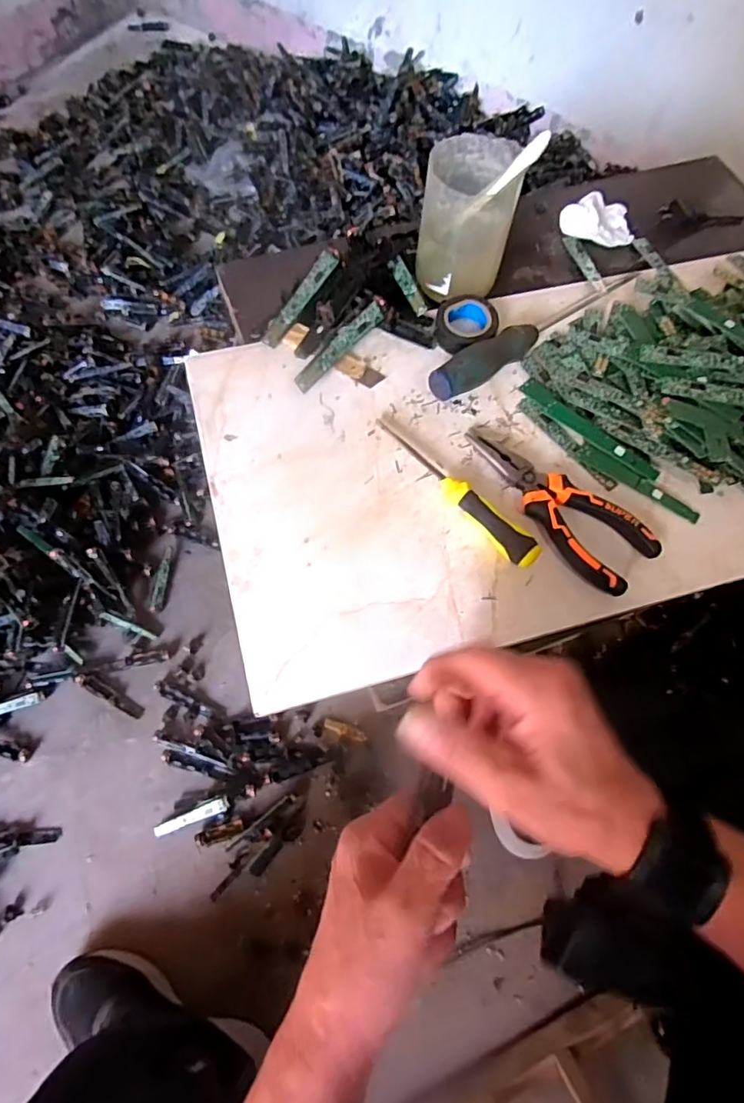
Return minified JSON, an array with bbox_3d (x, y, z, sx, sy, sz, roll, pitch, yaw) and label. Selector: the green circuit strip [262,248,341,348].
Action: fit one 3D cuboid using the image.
[{"bbox_3d":[-0.060,-0.216,0.469,0.015,0.007,0.100,31,80,10],"label":"green circuit strip"}]

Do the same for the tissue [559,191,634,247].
[{"bbox_3d":[0.222,-0.330,0.541,0.069,0.020,0.057,1,66,-3],"label":"tissue"}]

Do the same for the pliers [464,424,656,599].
[{"bbox_3d":[0.133,-0.040,0.408,0.056,0.015,0.160,-40,74,-19],"label":"pliers"}]

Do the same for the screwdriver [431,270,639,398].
[{"bbox_3d":[0.144,-0.187,0.464,0.231,0.027,0.026,-33,72,-17],"label":"screwdriver"}]

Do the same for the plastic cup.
[{"bbox_3d":[0.079,-0.278,0.462,0.074,0.096,0.074,1,66,-3],"label":"plastic cup"}]

